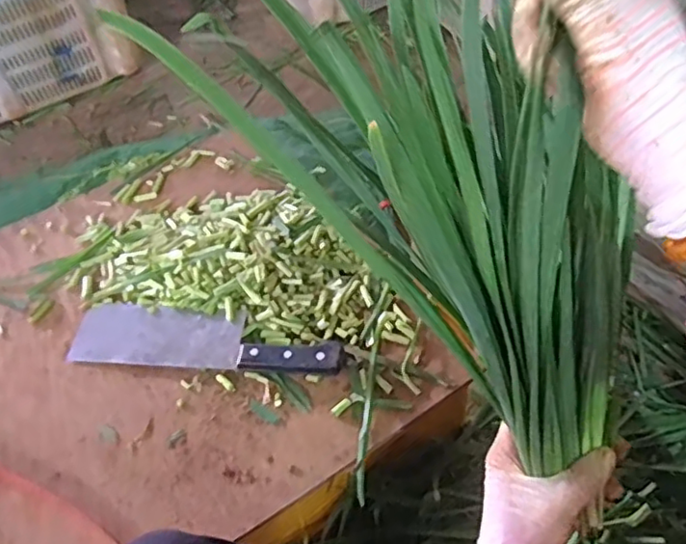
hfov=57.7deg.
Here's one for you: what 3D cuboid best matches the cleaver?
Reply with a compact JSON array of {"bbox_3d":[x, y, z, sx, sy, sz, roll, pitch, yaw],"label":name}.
[{"bbox_3d":[-0.138,0.065,0.626,0.282,0.022,0.066,4,51,8],"label":"cleaver"}]

